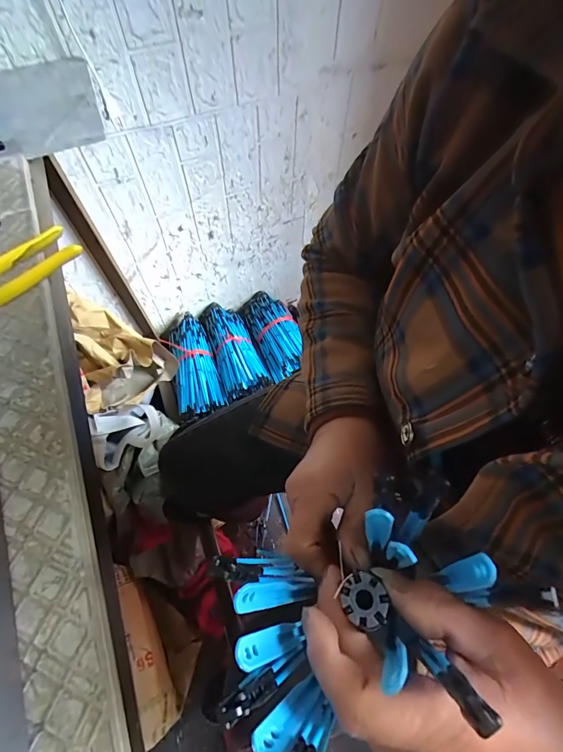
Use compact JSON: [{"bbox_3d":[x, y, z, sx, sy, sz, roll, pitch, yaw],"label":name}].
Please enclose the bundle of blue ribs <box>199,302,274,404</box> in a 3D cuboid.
[{"bbox_3d":[-0.132,-0.086,1.017,0.116,0.102,0.315,-18,64,-9],"label":"bundle of blue ribs"}]

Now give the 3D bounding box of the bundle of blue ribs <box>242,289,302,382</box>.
[{"bbox_3d":[-0.017,-0.117,1.029,0.119,0.086,0.312,-16,49,-9],"label":"bundle of blue ribs"}]

